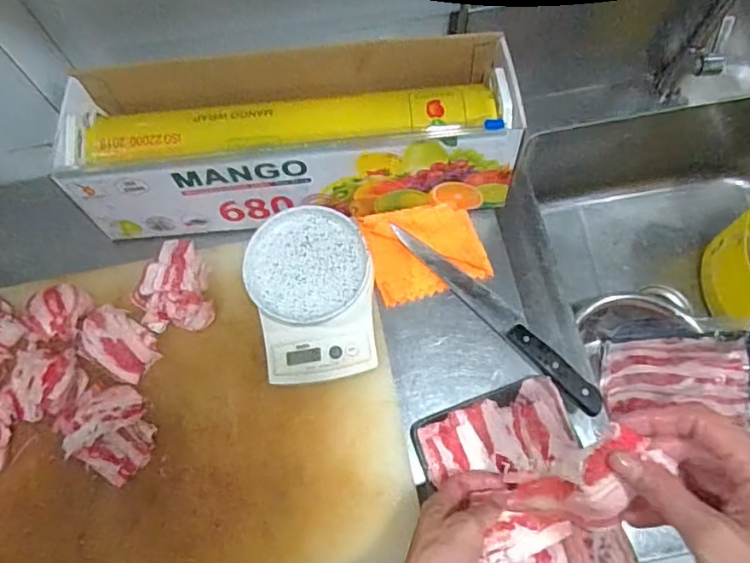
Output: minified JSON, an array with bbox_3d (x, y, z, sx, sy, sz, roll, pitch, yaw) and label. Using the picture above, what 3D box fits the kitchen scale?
[{"bbox_3d":[-0.069,0.012,0.608,0.139,0.054,0.190,-8,68,0],"label":"kitchen scale"}]

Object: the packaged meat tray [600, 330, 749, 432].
[{"bbox_3d":[0.485,0.152,0.823,0.281,0.030,0.167,-11,51,45],"label":"packaged meat tray"}]

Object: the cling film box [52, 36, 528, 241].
[{"bbox_3d":[-0.095,-0.172,0.646,0.498,0.116,0.167,-5,69,-1],"label":"cling film box"}]

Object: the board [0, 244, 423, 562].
[{"bbox_3d":[-0.265,0.166,0.584,0.594,0.033,0.394,-11,71,-1],"label":"board"}]

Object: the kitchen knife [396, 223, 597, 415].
[{"bbox_3d":[0.138,0.034,0.628,0.031,0.020,0.296,-42,71,-13],"label":"kitchen knife"}]

